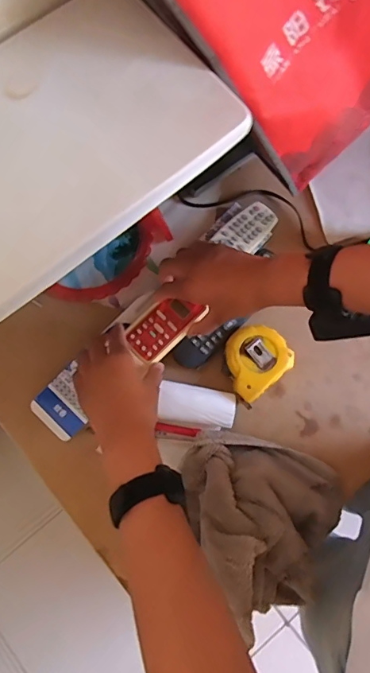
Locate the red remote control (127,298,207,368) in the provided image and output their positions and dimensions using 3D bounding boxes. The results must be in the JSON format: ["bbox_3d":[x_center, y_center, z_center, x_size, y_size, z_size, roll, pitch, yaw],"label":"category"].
[{"bbox_3d":[-0.024,-0.013,0.552,0.090,0.013,0.049,-43,82,-8],"label":"red remote control"}]

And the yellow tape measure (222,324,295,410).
[{"bbox_3d":[0.082,0.029,0.564,0.087,0.035,0.074,-40,82,-7],"label":"yellow tape measure"}]

